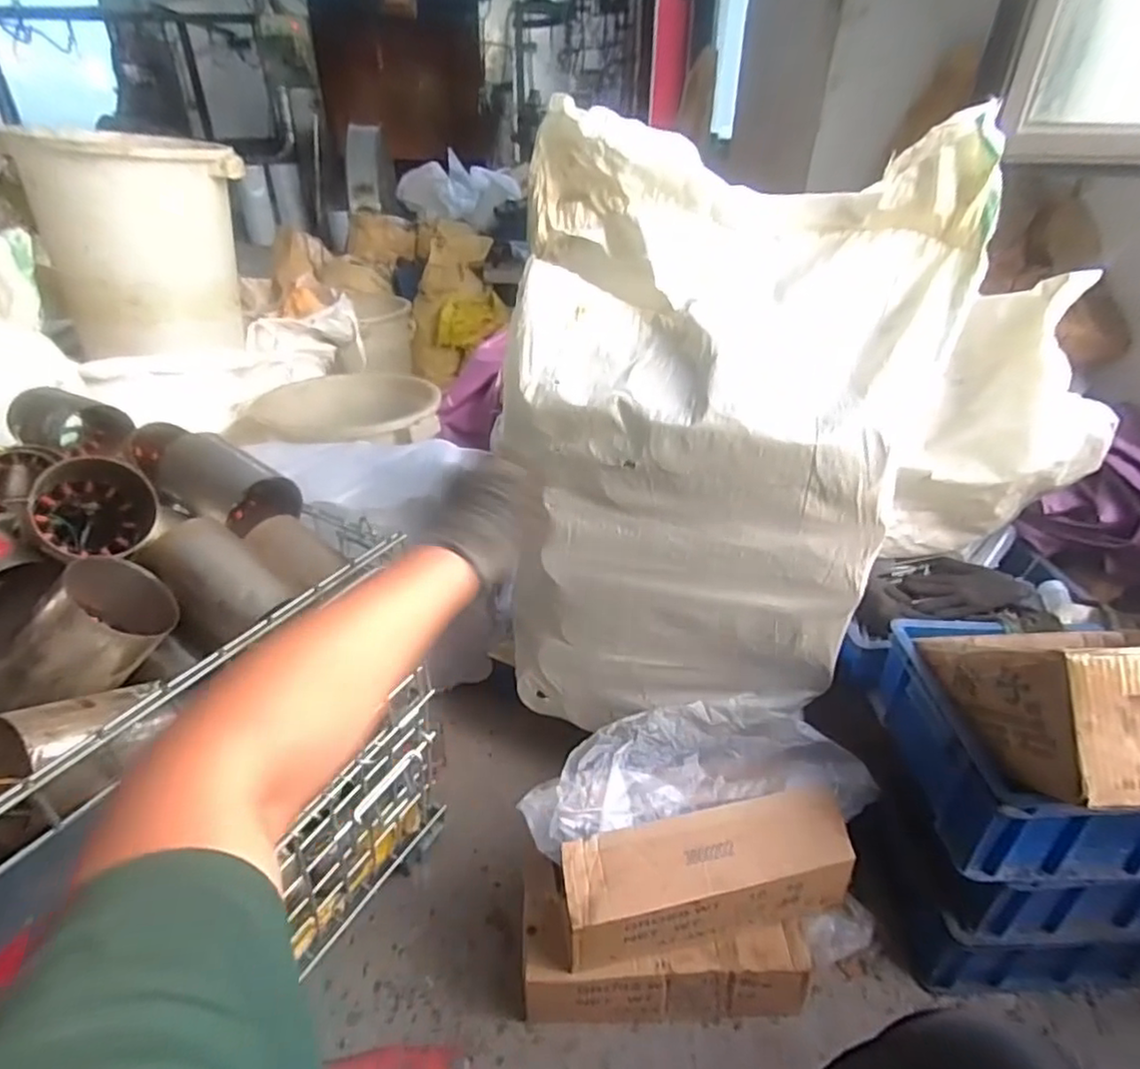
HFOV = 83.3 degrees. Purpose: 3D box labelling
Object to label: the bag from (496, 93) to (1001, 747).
[{"bbox_3d":[0.184,-0.111,0.901,0.528,0.757,0.259,11,34,15],"label":"bag"}]

